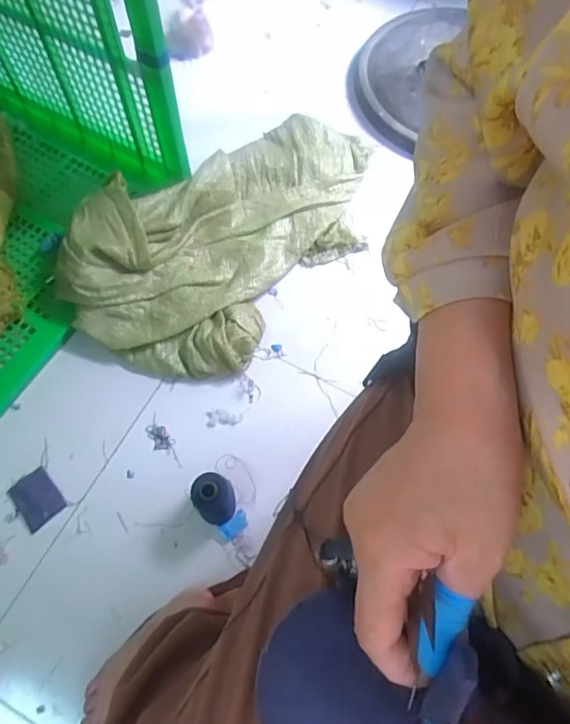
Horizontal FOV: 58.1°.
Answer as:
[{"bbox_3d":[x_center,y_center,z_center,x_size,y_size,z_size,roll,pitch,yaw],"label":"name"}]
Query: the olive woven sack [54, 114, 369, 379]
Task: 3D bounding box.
[{"bbox_3d":[-0.089,-0.238,0.907,0.342,0.108,0.607,41,72,13],"label":"olive woven sack"}]

